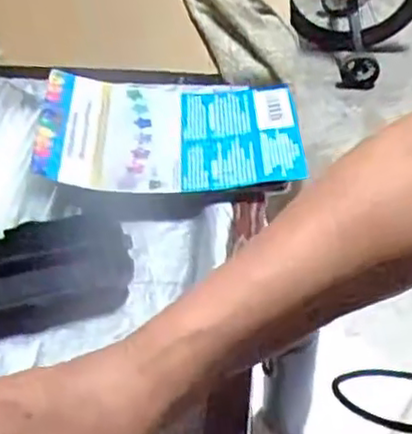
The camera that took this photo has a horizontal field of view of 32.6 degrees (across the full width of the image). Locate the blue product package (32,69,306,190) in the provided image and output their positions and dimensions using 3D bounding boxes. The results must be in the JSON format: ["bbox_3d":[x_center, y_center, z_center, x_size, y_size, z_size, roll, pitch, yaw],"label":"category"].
[{"bbox_3d":[-0.025,-0.066,0.500,0.175,0.025,0.121,-3,43,-1],"label":"blue product package"}]

